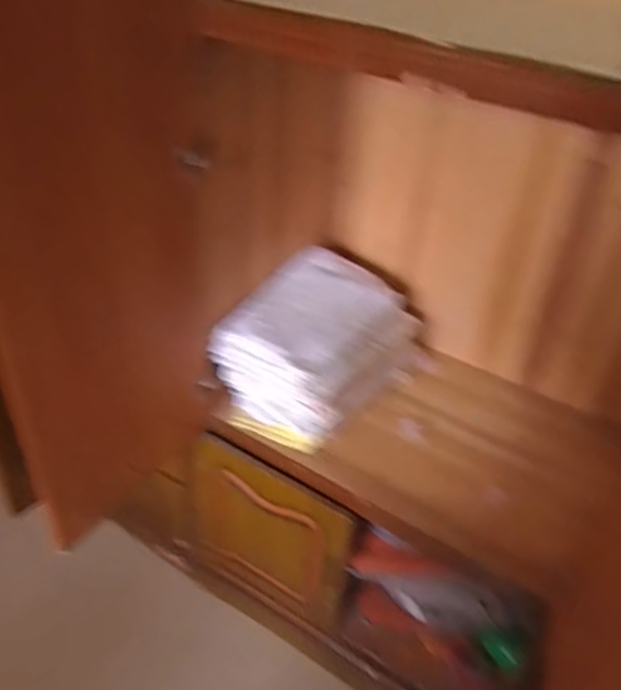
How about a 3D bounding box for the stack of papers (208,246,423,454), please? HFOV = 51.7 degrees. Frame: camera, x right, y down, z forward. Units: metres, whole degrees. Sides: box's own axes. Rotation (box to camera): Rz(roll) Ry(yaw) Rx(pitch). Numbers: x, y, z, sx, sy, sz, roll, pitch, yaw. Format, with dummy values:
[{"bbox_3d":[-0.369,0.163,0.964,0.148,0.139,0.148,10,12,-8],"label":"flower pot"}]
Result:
[{"bbox_3d":[0.023,0.000,1.210,0.257,0.190,0.356,24,42,23],"label":"stack of papers"}]

